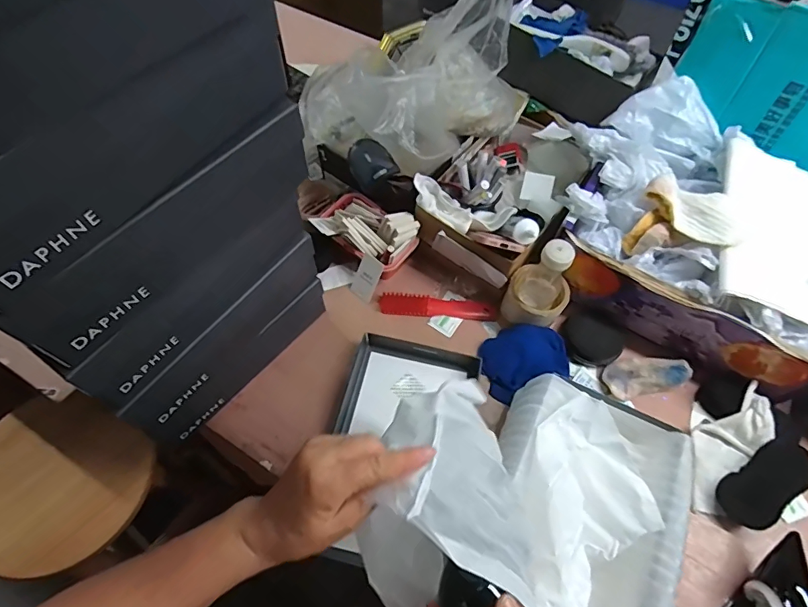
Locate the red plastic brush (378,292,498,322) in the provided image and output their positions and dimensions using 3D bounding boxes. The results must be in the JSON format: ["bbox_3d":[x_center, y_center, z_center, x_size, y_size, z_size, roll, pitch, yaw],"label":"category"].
[{"bbox_3d":[0.056,0.005,0.768,0.193,0.017,0.034,6,61,2],"label":"red plastic brush"}]

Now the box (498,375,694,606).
[{"bbox_3d":[0.208,0.257,0.567,0.212,0.112,0.291,23,63,11],"label":"box"}]

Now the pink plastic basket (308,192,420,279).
[{"bbox_3d":[-0.062,-0.125,0.789,0.168,0.092,0.109,33,65,16],"label":"pink plastic basket"}]

